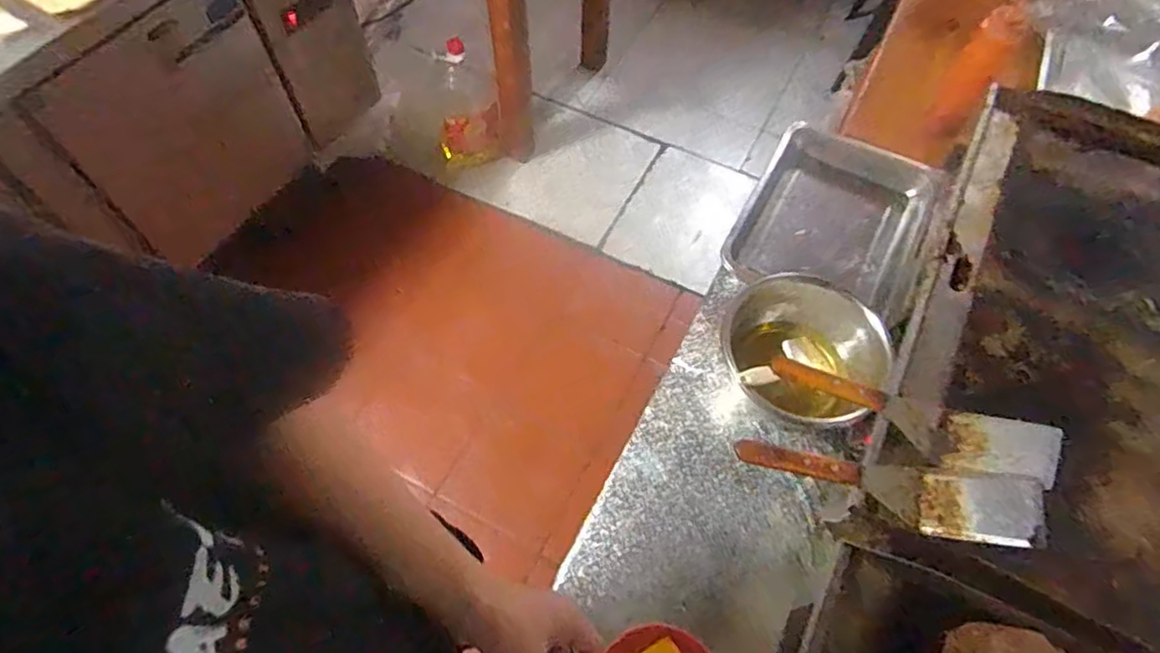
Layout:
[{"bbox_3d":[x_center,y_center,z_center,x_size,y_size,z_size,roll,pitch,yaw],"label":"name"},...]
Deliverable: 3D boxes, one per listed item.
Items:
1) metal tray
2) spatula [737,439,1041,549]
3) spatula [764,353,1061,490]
[{"bbox_3d":[0.422,-0.180,1.035,0.281,0.054,0.351,24,65,13],"label":"metal tray"},{"bbox_3d":[0.311,0.161,0.661,0.285,0.053,0.076,13,63,8],"label":"spatula"},{"bbox_3d":[0.360,0.101,0.713,0.295,0.043,0.088,15,60,22],"label":"spatula"}]

